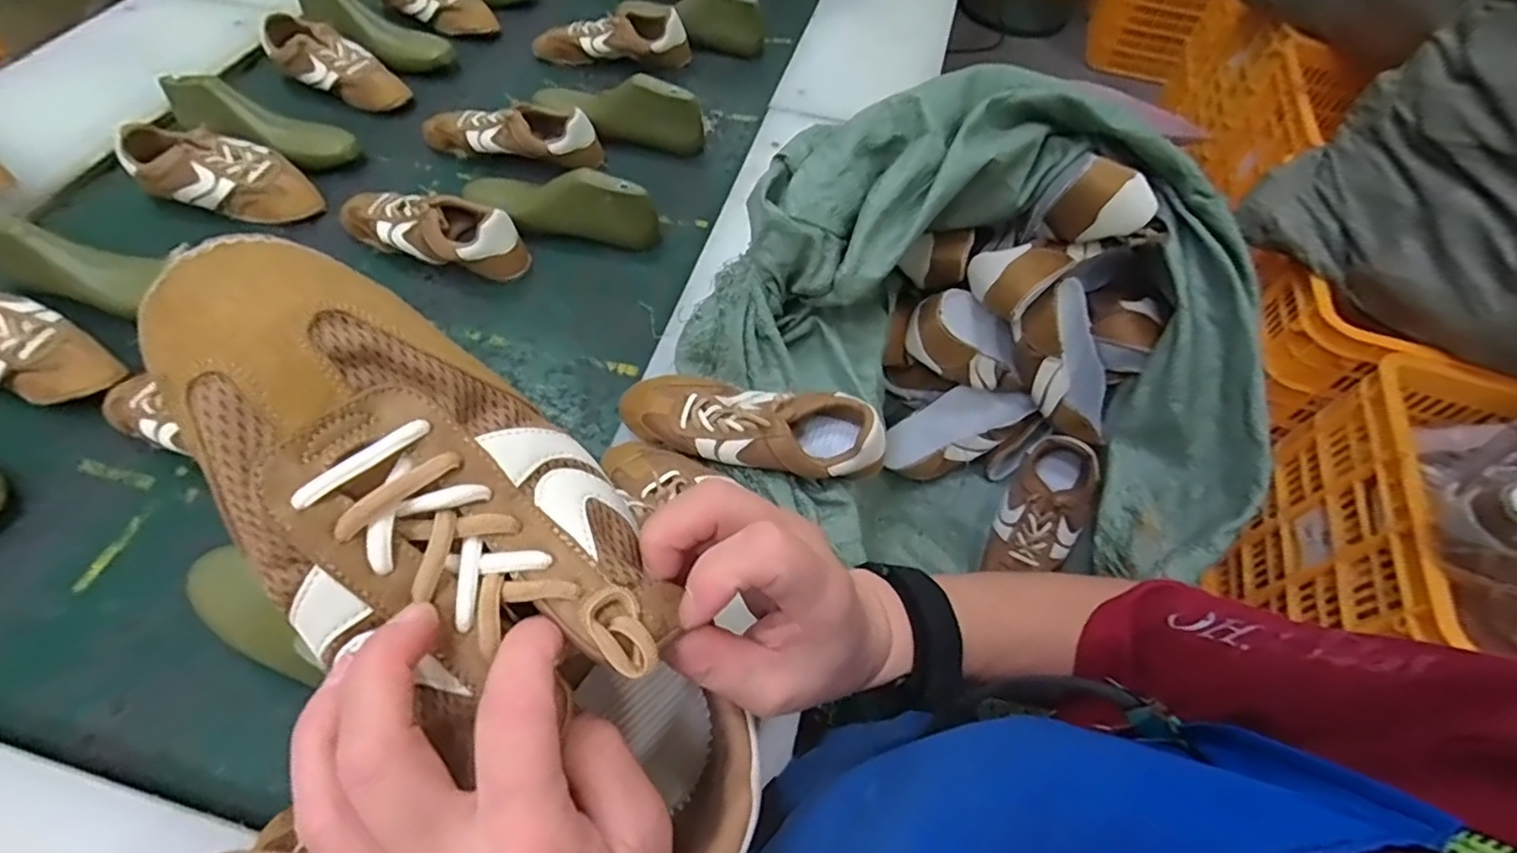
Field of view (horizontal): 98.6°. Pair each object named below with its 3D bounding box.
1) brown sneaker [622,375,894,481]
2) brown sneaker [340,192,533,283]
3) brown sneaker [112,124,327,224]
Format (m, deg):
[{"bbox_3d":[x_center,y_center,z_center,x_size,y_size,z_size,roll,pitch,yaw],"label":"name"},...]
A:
[{"bbox_3d":[-0.008,-0.004,0.628,0.255,0.078,0.106,18,59,7],"label":"brown sneaker"},{"bbox_3d":[-0.413,-0.250,0.835,0.224,0.074,0.083,17,59,6],"label":"brown sneaker"},{"bbox_3d":[-0.712,-0.338,0.864,0.242,0.072,0.082,11,58,3],"label":"brown sneaker"}]

